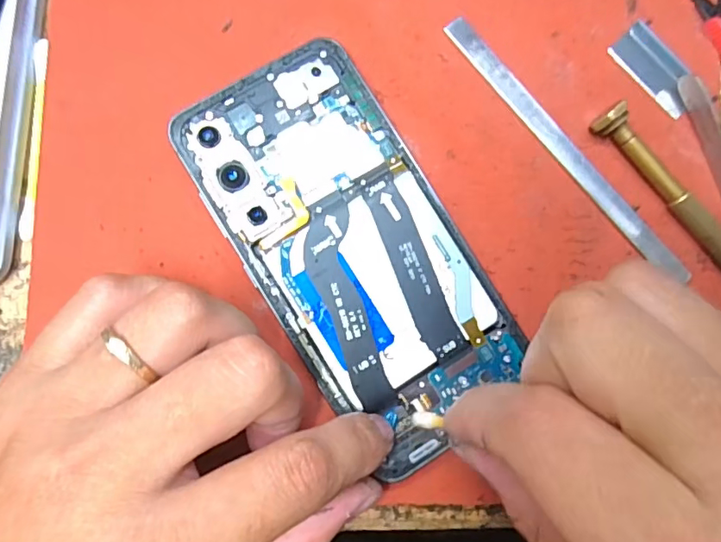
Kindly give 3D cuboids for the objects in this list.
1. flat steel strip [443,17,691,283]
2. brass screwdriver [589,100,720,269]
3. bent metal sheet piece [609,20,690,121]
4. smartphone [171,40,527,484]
[{"bbox_3d":[0.077,-0.045,0.201,0.008,0.004,0.126,-41,89,-7],"label":"flat steel strip"},{"bbox_3d":[0.124,-0.020,0.199,0.010,0.014,0.103,-43,90,-7],"label":"brass screwdriver"},{"bbox_3d":[0.116,-0.079,0.207,0.019,0.004,0.037,-44,90,-7],"label":"bent metal sheet piece"},{"bbox_3d":[-0.001,-0.007,0.188,0.067,0.006,0.142,-31,88,-7],"label":"smartphone"}]

